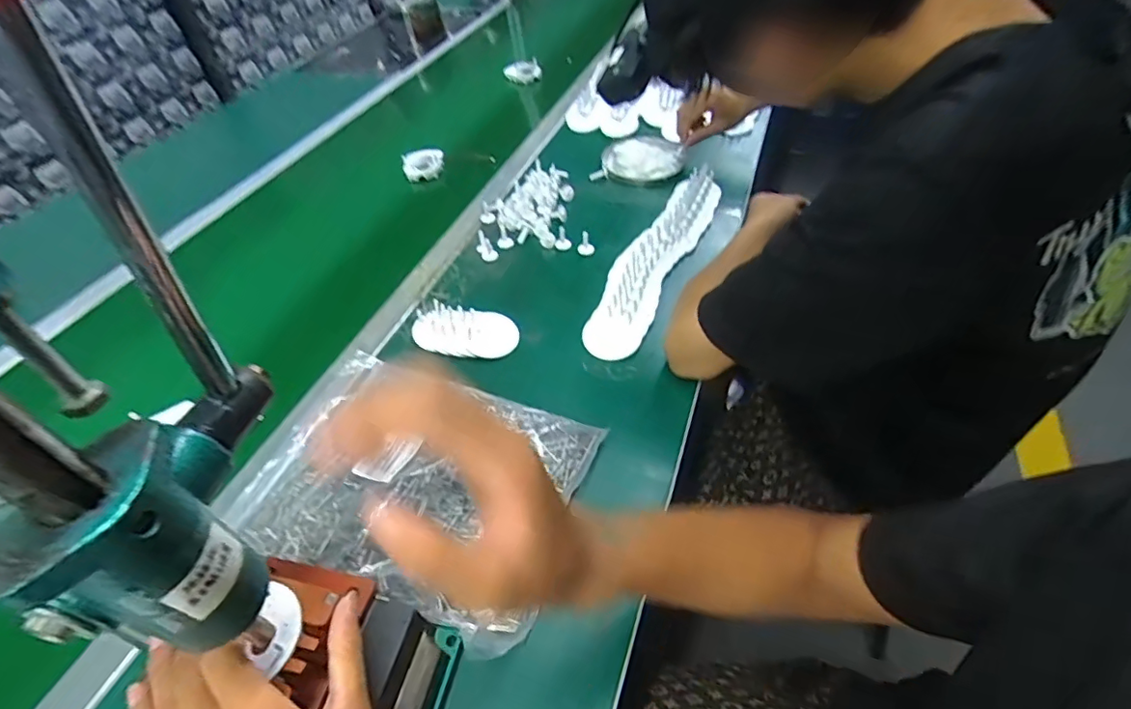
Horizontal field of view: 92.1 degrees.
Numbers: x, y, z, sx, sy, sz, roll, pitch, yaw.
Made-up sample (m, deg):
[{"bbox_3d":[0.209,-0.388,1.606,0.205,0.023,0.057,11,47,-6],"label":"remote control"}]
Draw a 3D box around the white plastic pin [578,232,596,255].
[{"bbox_3d":[0.027,-0.144,0.711,0.022,0.029,0.016,-8,45,-1],"label":"white plastic pin"}]

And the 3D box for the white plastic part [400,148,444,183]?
[{"bbox_3d":[-0.238,-0.321,0.916,0.068,0.028,0.059,-17,47,-9],"label":"white plastic part"}]

